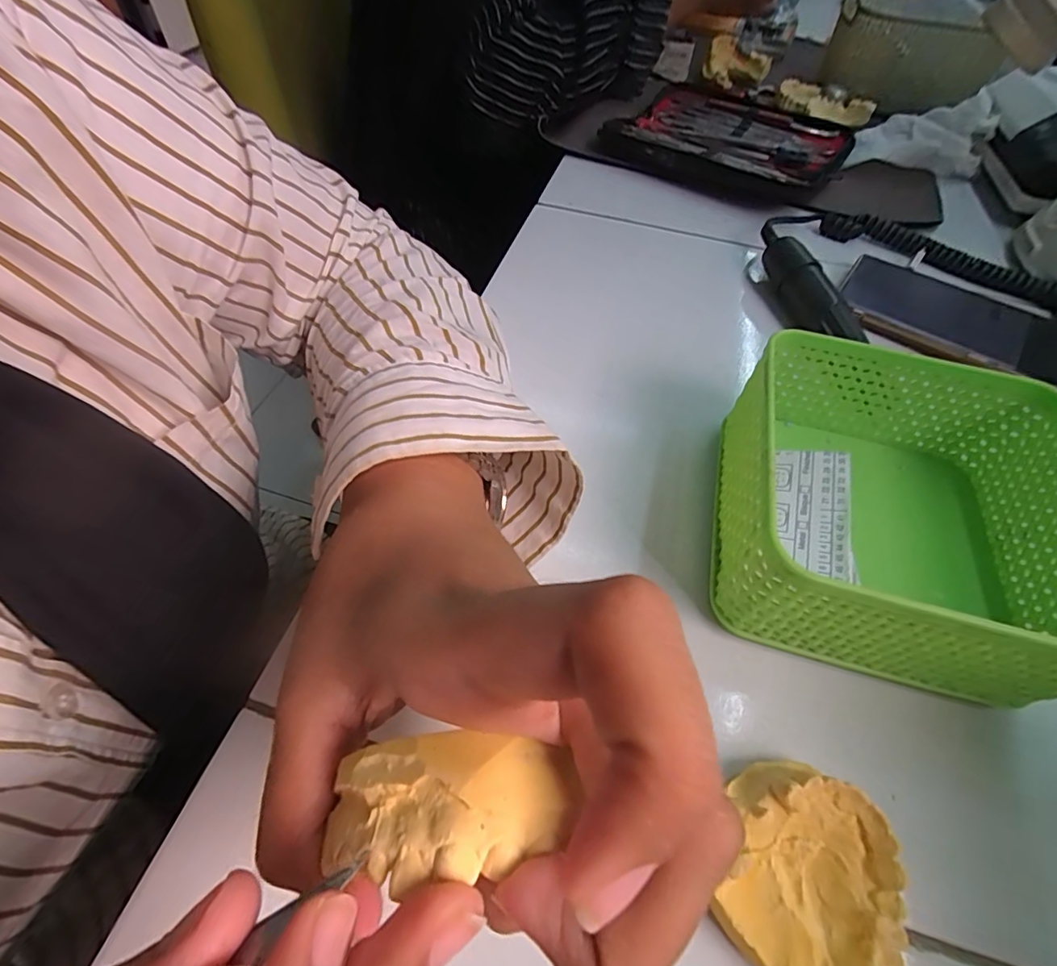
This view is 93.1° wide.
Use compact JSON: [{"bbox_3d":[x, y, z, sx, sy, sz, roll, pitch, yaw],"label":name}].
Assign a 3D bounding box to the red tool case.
[{"bbox_3d":[0.186,-0.318,0.471,0.195,0.027,0.162,31,58,15],"label":"red tool case"}]

